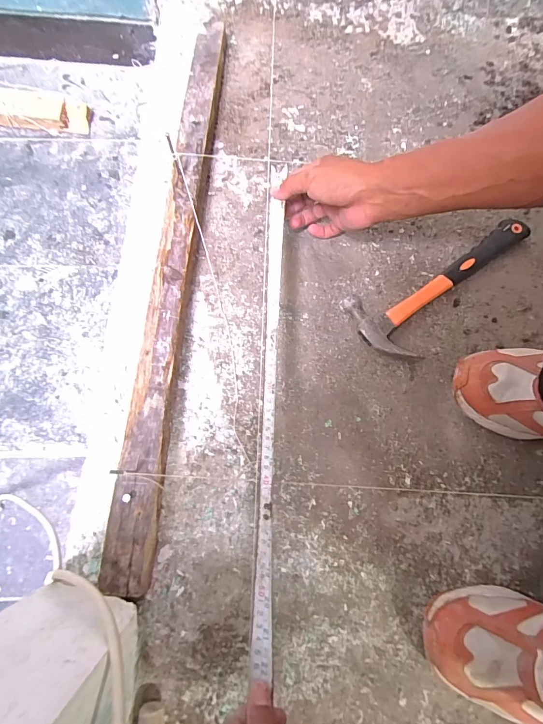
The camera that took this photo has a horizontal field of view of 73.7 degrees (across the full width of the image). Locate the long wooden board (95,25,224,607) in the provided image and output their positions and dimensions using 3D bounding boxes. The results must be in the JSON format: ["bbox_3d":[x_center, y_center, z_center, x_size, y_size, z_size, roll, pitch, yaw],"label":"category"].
[{"bbox_3d":[-0.127,-0.148,0.494,0.057,0.037,0.814,4,75,0],"label":"long wooden board"}]

